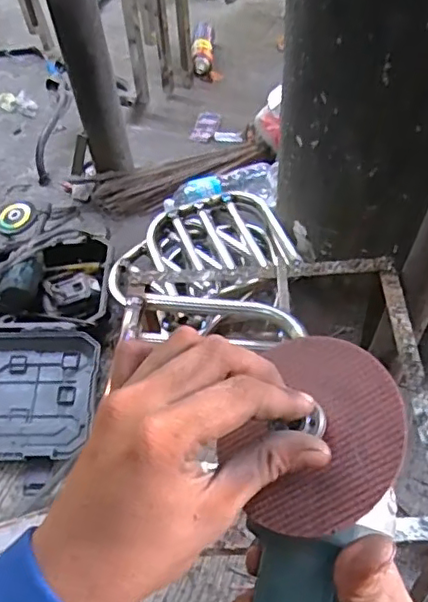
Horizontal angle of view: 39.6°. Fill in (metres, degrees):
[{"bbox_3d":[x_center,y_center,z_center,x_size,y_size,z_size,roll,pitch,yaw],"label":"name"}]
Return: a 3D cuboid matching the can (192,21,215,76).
[{"bbox_3d":[-0.028,-0.734,1.733,0.057,0.065,0.245,-1,50,3],"label":"can"}]

